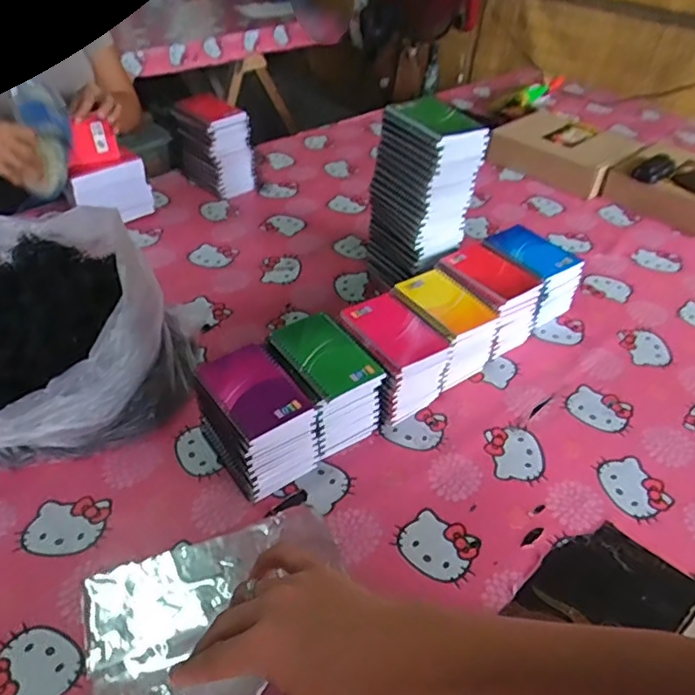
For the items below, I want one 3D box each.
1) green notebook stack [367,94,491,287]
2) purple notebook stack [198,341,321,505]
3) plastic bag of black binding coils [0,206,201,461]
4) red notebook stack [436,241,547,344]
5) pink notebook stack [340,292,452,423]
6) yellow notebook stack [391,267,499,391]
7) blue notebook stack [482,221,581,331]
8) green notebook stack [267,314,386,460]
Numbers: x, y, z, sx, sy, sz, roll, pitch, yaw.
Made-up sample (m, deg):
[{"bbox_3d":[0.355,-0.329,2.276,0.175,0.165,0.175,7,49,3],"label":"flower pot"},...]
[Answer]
[{"bbox_3d":[0.111,-0.211,0.885,0.097,0.286,0.141,-20,45,-23],"label":"green notebook stack"},{"bbox_3d":[-0.105,0.083,0.670,0.099,0.121,0.130,-24,47,-27],"label":"purple notebook stack"},{"bbox_3d":[-0.375,-0.027,0.737,0.314,0.180,0.346,2,41,0],"label":"plastic bag of black binding coils"},{"bbox_3d":[0.201,-0.075,0.870,0.104,0.101,0.148,-25,48,-28],"label":"red notebook stack"},{"bbox_3d":[0.058,0.012,0.767,0.093,0.108,0.137,-22,46,-25],"label":"pink notebook stack"},{"bbox_3d":[0.129,-0.029,0.818,0.106,0.106,0.147,-23,47,-26],"label":"yellow notebook stack"},{"bbox_3d":[0.285,-0.113,0.923,0.100,0.111,0.140,-21,46,-25],"label":"blue notebook stack"},{"bbox_3d":[-0.030,0.046,0.724,0.097,0.110,0.130,-23,47,-26],"label":"green notebook stack"}]

